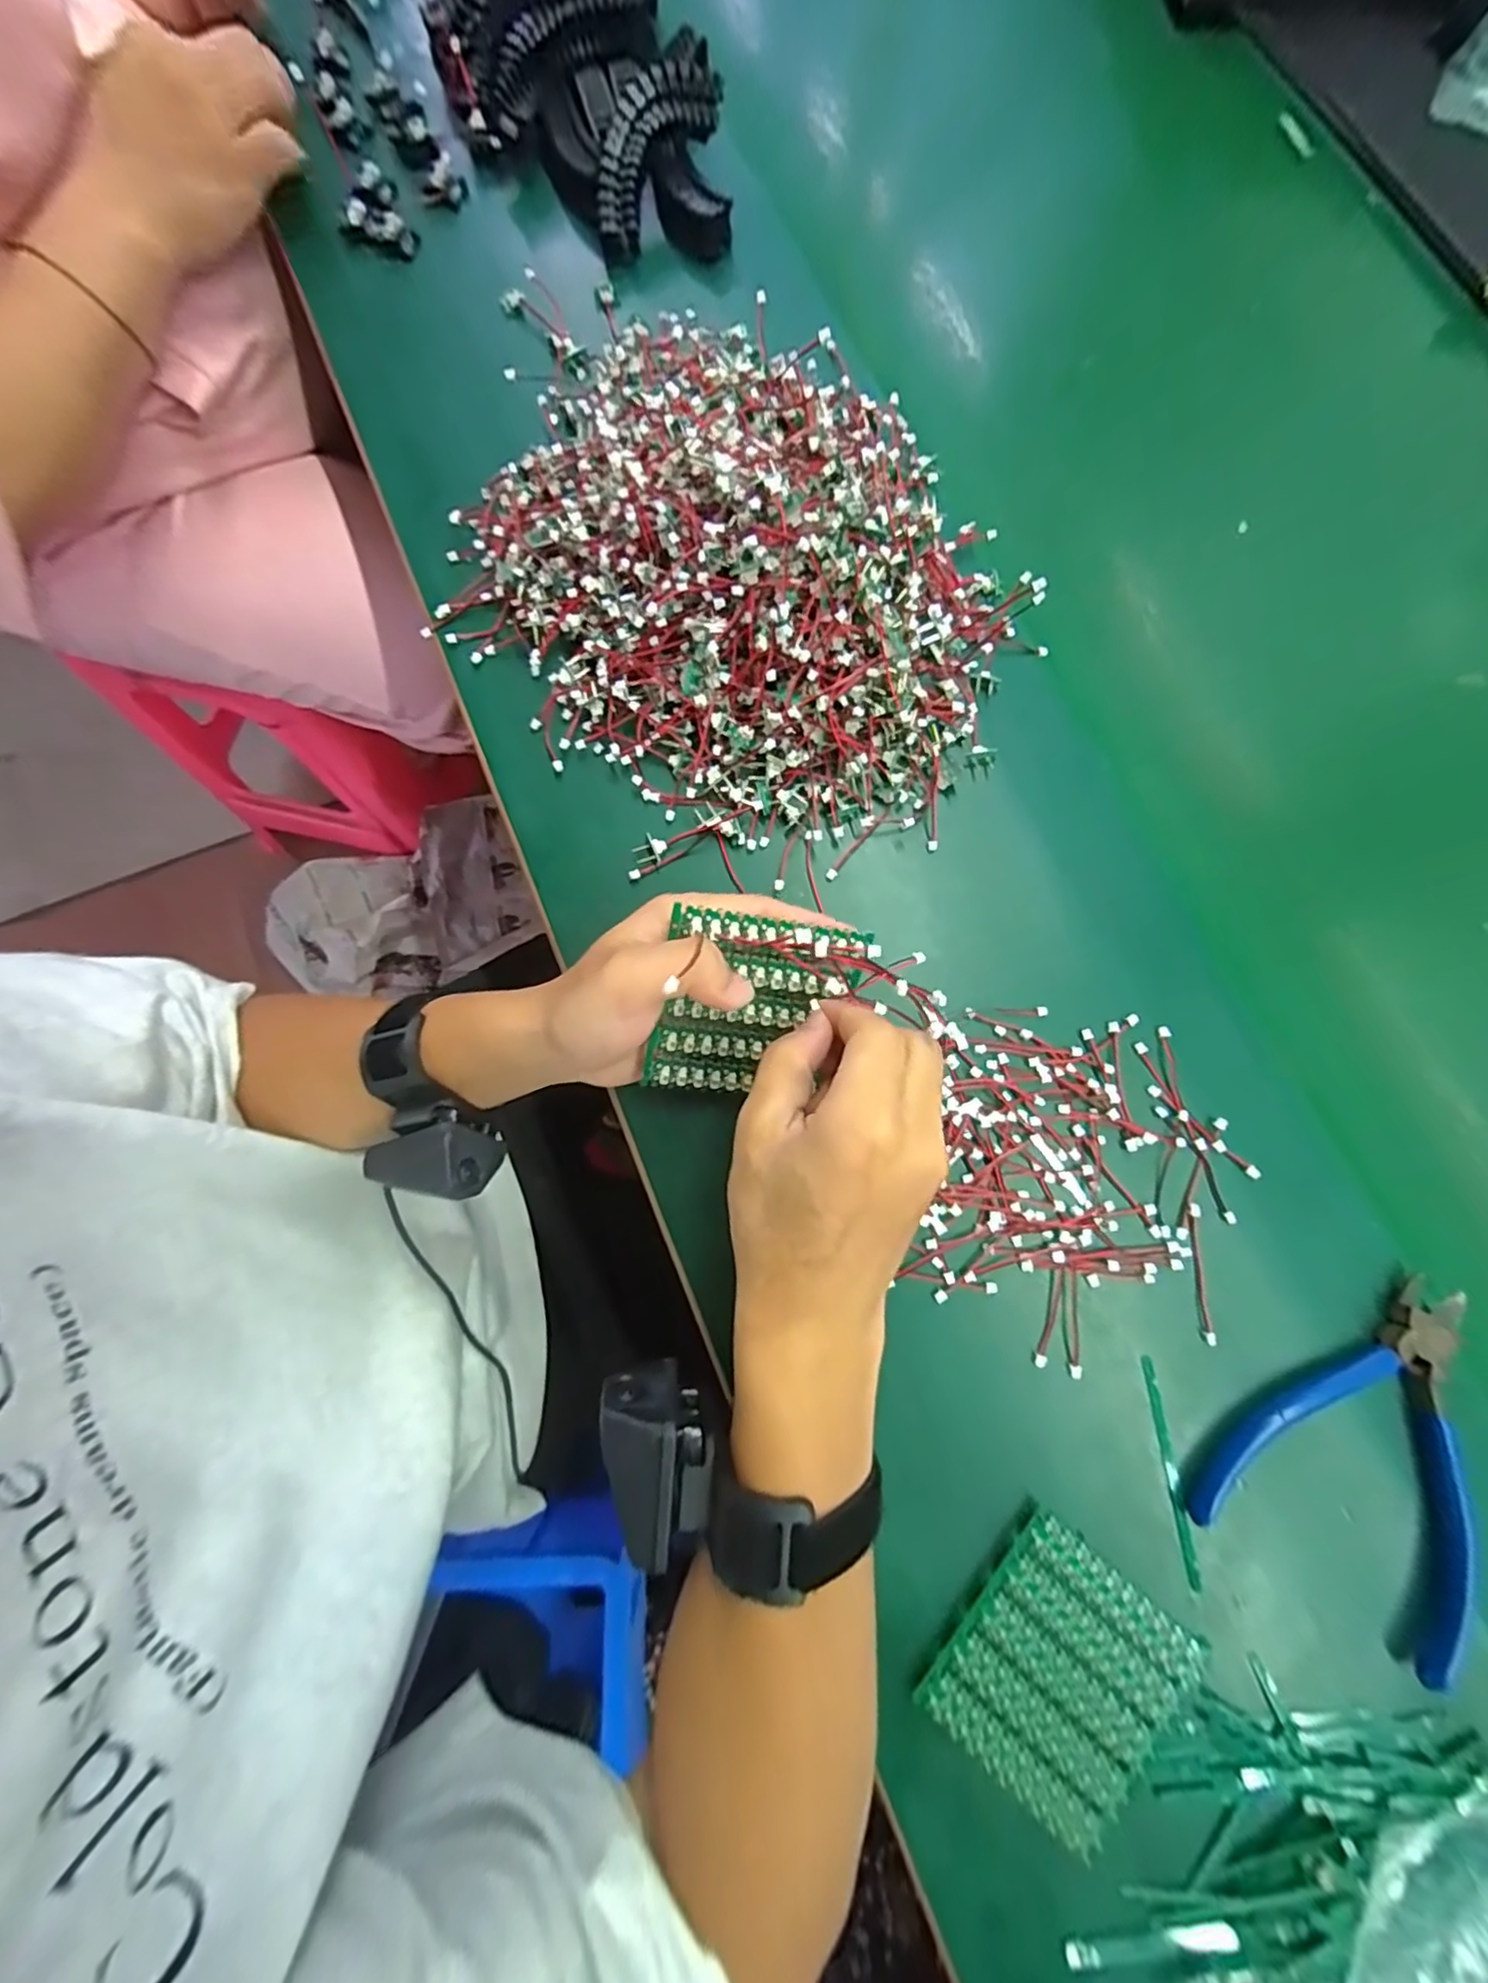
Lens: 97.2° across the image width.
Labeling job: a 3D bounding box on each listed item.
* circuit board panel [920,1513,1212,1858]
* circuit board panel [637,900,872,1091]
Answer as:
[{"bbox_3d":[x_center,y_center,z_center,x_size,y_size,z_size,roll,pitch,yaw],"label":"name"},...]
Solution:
[{"bbox_3d":[0.128,0.272,0.262,0.081,0.007,0.085,38,81,6],"label":"circuit board panel"},{"bbox_3d":[0.004,0.009,0.278,0.079,0.006,0.084,8,118,-13],"label":"circuit board panel"}]

